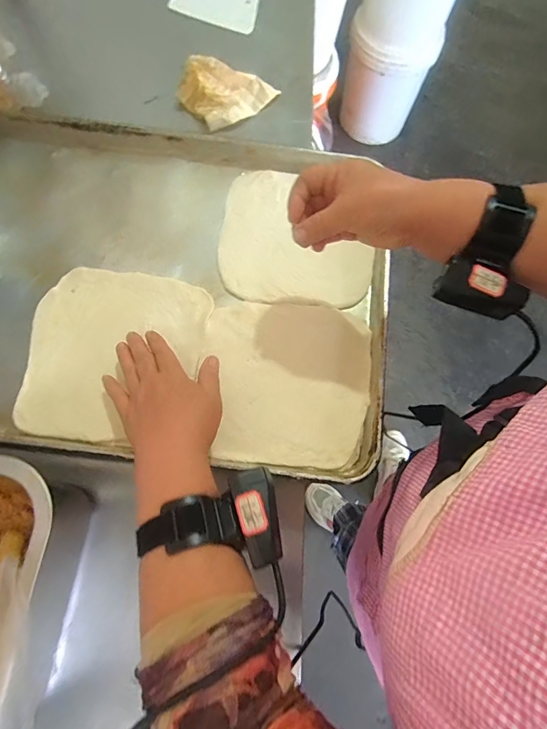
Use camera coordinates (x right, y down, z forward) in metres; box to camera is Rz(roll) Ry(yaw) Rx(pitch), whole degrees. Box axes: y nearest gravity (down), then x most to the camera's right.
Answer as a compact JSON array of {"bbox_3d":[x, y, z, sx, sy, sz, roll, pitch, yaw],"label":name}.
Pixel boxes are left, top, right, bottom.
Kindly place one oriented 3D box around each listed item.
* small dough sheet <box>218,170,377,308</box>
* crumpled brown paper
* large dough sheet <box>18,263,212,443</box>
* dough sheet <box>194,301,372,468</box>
[{"bbox_3d":[0.029,-0.157,0.492,0.183,0.010,0.172,6,73,0],"label":"small dough sheet"},{"bbox_3d":[-0.079,-0.427,0.613,0.122,0.027,0.119,-42,79,-12],"label":"crumpled brown paper"},{"bbox_3d":[-0.176,-0.013,0.443,0.188,0.008,0.191,5,73,0],"label":"large dough sheet"},{"bbox_3d":[0.012,0.018,0.442,0.182,0.007,0.178,6,73,0],"label":"dough sheet"}]

